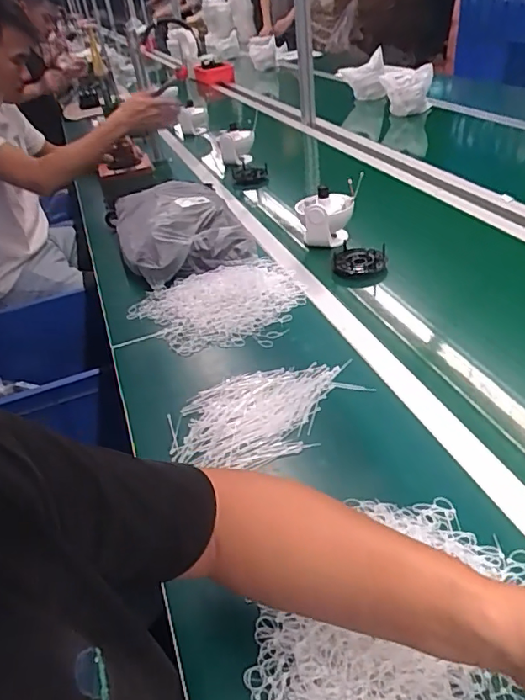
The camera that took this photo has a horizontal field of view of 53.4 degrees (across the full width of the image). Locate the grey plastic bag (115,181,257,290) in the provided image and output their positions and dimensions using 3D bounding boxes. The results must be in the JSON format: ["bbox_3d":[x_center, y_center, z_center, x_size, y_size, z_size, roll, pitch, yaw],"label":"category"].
[{"bbox_3d":[-0.189,-0.264,1.120,0.242,0.095,0.342,-20,39,-16],"label":"grey plastic bag"}]

